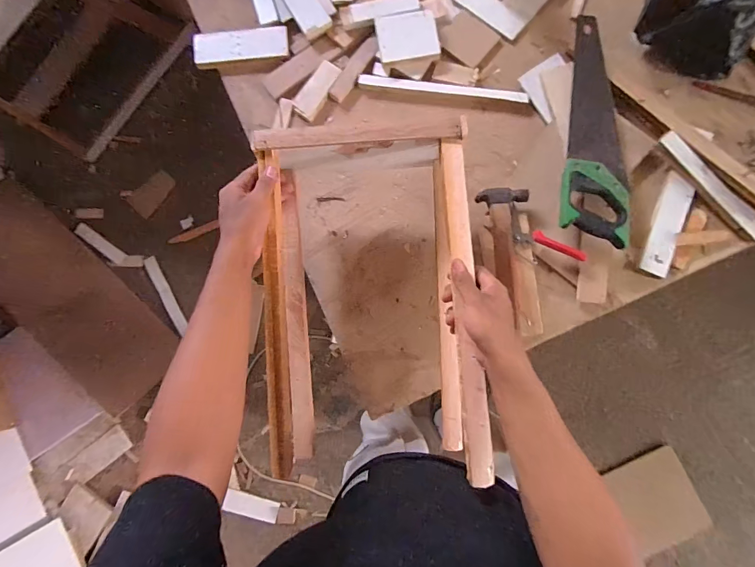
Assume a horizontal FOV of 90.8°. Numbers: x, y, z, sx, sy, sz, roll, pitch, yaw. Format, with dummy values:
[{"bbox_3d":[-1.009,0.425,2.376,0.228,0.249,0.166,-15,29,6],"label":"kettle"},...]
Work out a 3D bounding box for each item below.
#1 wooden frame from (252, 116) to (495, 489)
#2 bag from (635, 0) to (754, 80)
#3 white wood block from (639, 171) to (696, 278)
[{"bbox_3d":[-0.011,0.023,0.544,0.289,0.132,0.468,-3,82,2],"label":"wooden frame"},{"bbox_3d":[0.581,-0.471,0.650,0.191,0.124,0.143,-1,83,1],"label":"bag"},{"bbox_3d":[0.531,-0.105,0.680,0.049,0.015,0.187,19,83,3],"label":"white wood block"}]

